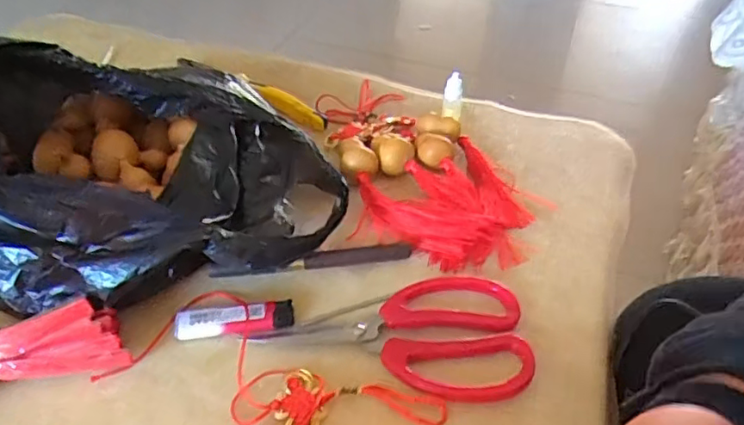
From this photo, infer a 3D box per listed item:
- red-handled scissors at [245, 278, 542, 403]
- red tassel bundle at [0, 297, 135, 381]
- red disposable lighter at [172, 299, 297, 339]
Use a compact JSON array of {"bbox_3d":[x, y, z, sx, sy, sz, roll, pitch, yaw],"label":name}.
[{"bbox_3d":[0.017,0.074,0.412,0.176,0.017,0.096,7,43,6],"label":"red-handled scissors"},{"bbox_3d":[-0.227,0.090,0.381,0.130,0.041,0.056,-15,45,-18],"label":"red tassel bundle"},{"bbox_3d":[-0.095,0.075,0.419,0.079,0.013,0.023,-7,43,-9],"label":"red disposable lighter"}]

